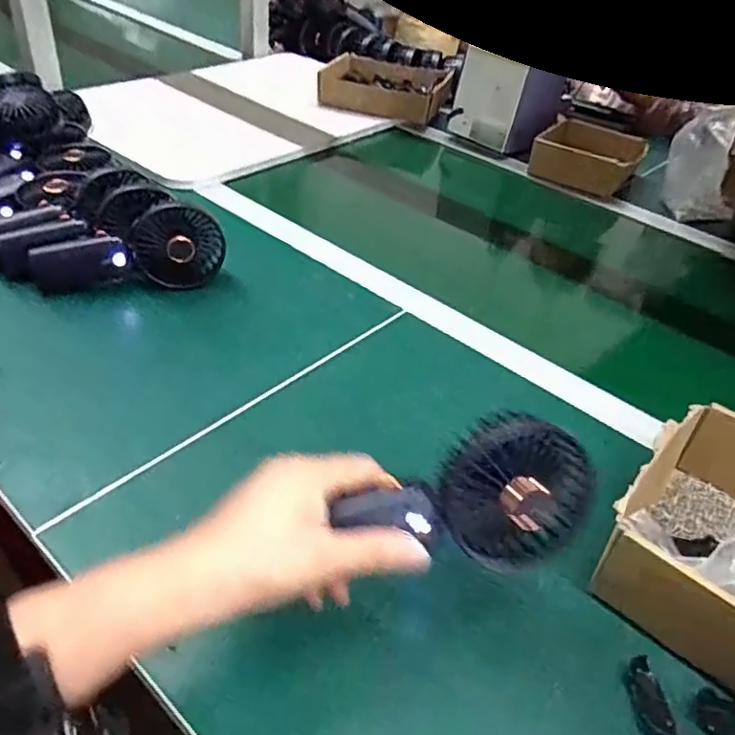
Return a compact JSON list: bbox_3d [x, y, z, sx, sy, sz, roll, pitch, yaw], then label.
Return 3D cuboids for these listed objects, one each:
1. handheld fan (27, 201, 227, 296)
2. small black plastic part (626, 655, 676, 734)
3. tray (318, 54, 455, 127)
[{"bbox_3d":[-0.253,-0.119,0.666,0.200,0.087,0.037,-3,41,-12],"label":"handheld fan"},{"bbox_3d":[0.169,0.199,0.379,0.022,0.007,0.046,2,40,-6],"label":"small black plastic part"},{"bbox_3d":[0.035,-0.532,1.206,0.233,0.057,0.188,16,41,10],"label":"tray"}]

